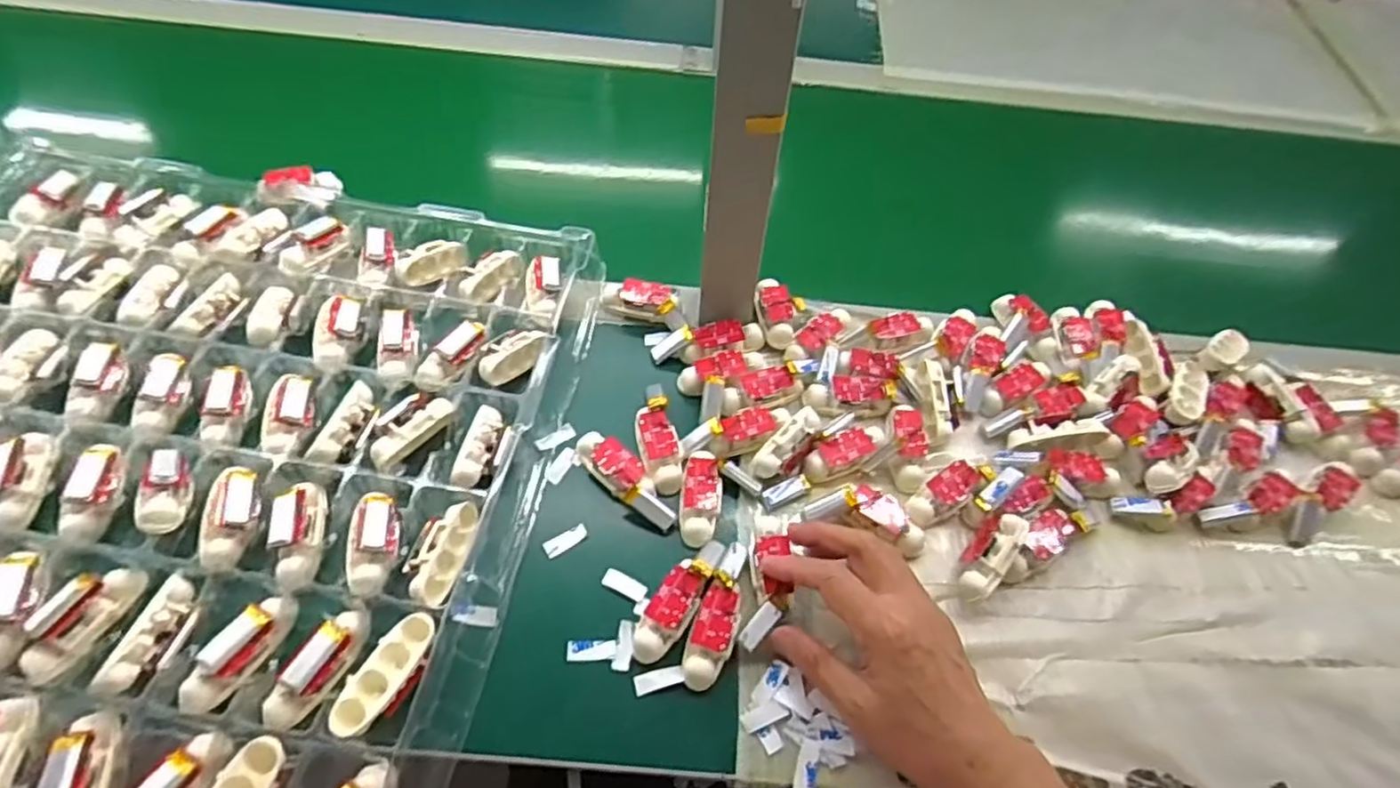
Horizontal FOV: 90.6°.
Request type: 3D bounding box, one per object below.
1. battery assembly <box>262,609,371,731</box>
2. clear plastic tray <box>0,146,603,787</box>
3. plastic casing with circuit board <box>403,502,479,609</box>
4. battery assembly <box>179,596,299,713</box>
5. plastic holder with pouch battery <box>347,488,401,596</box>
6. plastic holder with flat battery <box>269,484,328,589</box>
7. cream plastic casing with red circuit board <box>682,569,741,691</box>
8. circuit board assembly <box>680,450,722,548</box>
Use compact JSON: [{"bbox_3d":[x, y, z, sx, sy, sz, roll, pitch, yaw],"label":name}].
[{"bbox_3d":[-0.204,0.145,0.369,0.020,0.018,0.064,27,58,13],"label":"battery assembly"},{"bbox_3d":[-0.340,0.032,0.432,0.475,0.035,0.464,10,55,2],"label":"clear plastic tray"},{"bbox_3d":[-0.152,0.093,0.405,0.027,0.022,0.063,13,55,3],"label":"plastic casing with circuit board"},{"bbox_3d":[-0.245,0.135,0.367,0.019,0.022,0.064,26,57,12],"label":"battery assembly"},{"bbox_3d":[-0.192,0.086,0.404,0.027,0.021,0.064,-5,56,-9],"label":"plastic holder with pouch battery"},{"bbox_3d":[-0.235,0.082,0.404,0.026,0.014,0.064,-13,58,-14],"label":"plastic holder with flat battery"},{"bbox_3d":[0.007,0.137,0.401,0.025,0.019,0.064,17,68,6],"label":"cream plastic casing with red circuit board"},{"bbox_3d":[0.001,0.066,0.448,0.025,0.015,0.063,6,70,-1],"label":"circuit board assembly"}]

